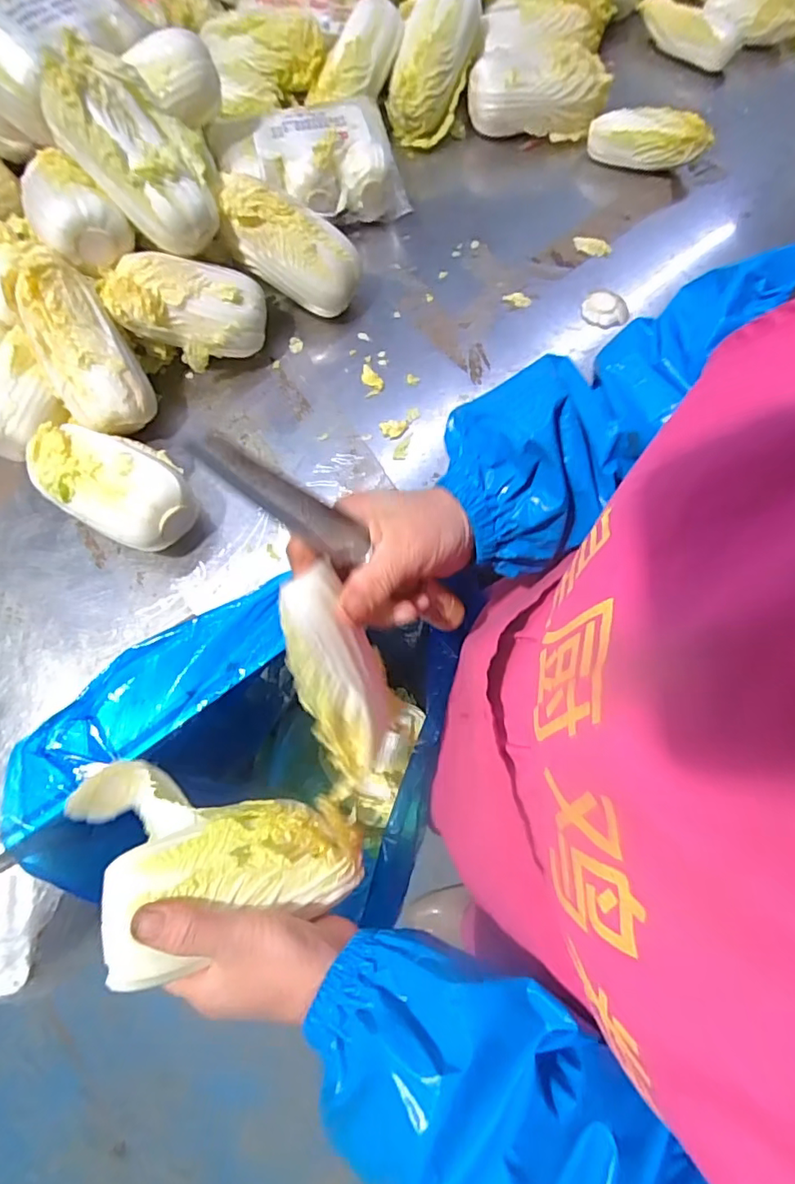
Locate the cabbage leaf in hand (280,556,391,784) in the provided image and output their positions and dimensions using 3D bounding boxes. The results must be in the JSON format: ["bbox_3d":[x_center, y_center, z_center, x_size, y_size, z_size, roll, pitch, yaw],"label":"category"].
[{"bbox_3d":[-0.031,0.048,0.301,0.043,0.017,0.119,-19,109,-5],"label":"cabbage leaf in hand"}]

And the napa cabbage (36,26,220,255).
[{"bbox_3d":[-0.226,-0.378,0.485,0.159,0.080,0.104,43,61,-22],"label":"napa cabbage"}]

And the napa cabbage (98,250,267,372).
[{"bbox_3d":[-0.202,-0.265,0.530,0.137,0.078,0.085,-2,98,-24],"label":"napa cabbage"}]

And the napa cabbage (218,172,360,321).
[{"bbox_3d":[-0.111,-0.347,0.554,0.143,0.070,0.078,22,107,-28],"label":"napa cabbage"}]

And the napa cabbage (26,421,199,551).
[{"bbox_3d":[-0.240,-0.093,0.483,0.142,0.069,0.090,27,75,9],"label":"napa cabbage"}]

